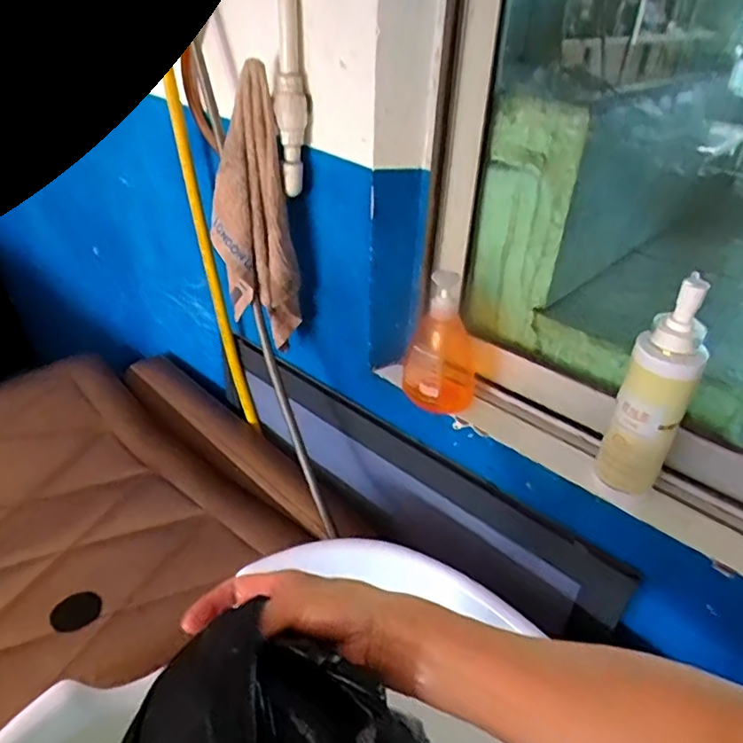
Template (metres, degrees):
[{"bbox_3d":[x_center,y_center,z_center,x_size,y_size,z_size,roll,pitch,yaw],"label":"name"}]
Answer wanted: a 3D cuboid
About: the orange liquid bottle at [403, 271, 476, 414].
[{"bbox_3d":[0.089,-0.038,0.731,0.092,0.166,0.075,7,34,6],"label":"orange liquid bottle"}]

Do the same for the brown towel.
[{"bbox_3d":[-0.147,-0.186,0.745,0.101,0.318,0.057,-8,35,-15],"label":"brown towel"}]

